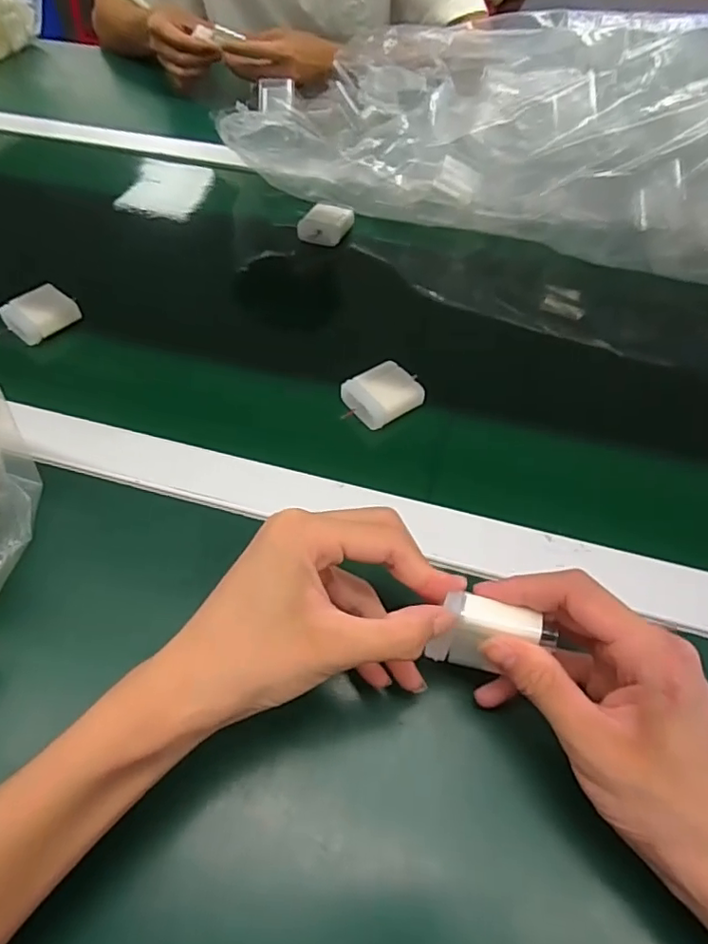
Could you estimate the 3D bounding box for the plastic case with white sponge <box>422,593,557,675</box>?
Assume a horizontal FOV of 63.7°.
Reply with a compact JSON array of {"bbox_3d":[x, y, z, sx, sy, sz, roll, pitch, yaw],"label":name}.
[{"bbox_3d":[0.065,0.080,0.271,0.048,0.037,0.020,16,53,10],"label":"plastic case with white sponge"}]

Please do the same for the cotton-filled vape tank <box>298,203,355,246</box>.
[{"bbox_3d":[-0.026,-0.248,0.576,0.049,0.020,0.053,15,53,10],"label":"cotton-filled vape tank"}]

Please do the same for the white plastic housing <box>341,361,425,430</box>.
[{"bbox_3d":[0.022,-0.058,0.419,0.052,0.015,0.043,-30,59,-23],"label":"white plastic housing"}]

